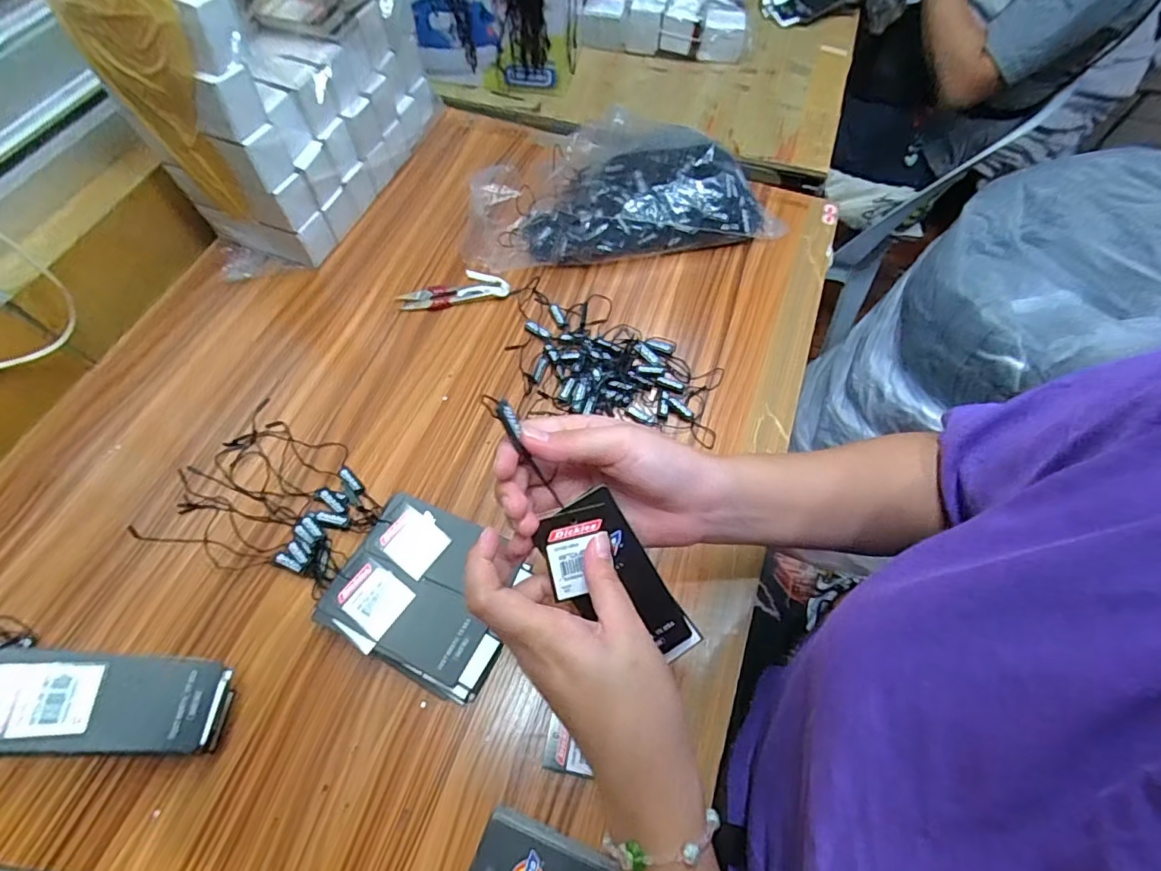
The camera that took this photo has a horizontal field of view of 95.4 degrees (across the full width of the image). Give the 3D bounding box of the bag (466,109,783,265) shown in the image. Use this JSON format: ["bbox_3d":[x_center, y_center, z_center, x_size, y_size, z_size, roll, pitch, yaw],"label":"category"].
[{"bbox_3d":[0.039,-0.253,0.545,0.314,0.076,0.132,-11,63,-6],"label":"bag"}]

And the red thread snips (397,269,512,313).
[{"bbox_3d":[-0.126,-0.143,0.520,0.107,0.012,0.038,-10,63,-5],"label":"red thread snips"}]

